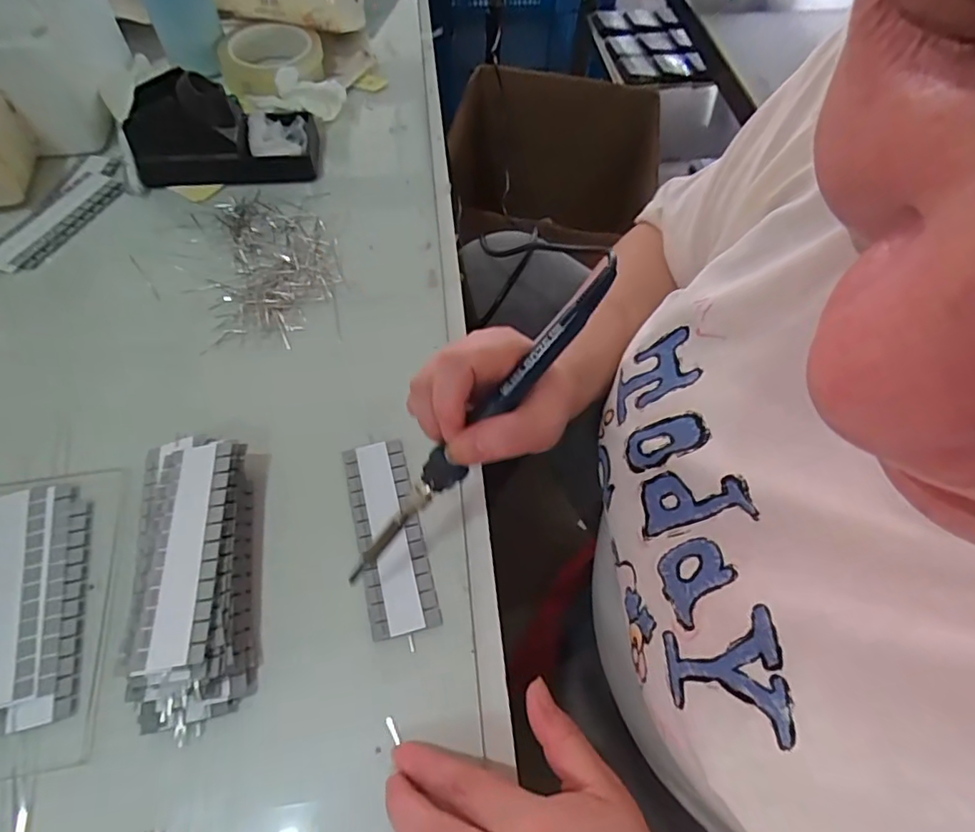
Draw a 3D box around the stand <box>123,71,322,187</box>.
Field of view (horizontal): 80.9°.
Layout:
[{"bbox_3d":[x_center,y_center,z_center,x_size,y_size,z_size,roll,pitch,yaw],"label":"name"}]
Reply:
[{"bbox_3d":[-0.237,-0.265,0.511,0.154,0.070,0.081,-6,59,-4],"label":"stand"}]

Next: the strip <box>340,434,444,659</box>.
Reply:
[{"bbox_3d":[-0.062,0.072,0.359,0.040,0.014,0.126,-13,60,-8],"label":"strip"}]

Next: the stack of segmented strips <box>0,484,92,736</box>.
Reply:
[{"bbox_3d":[-0.265,0.103,0.326,0.061,0.004,0.139,-15,60,-9],"label":"stack of segmented strips"}]

